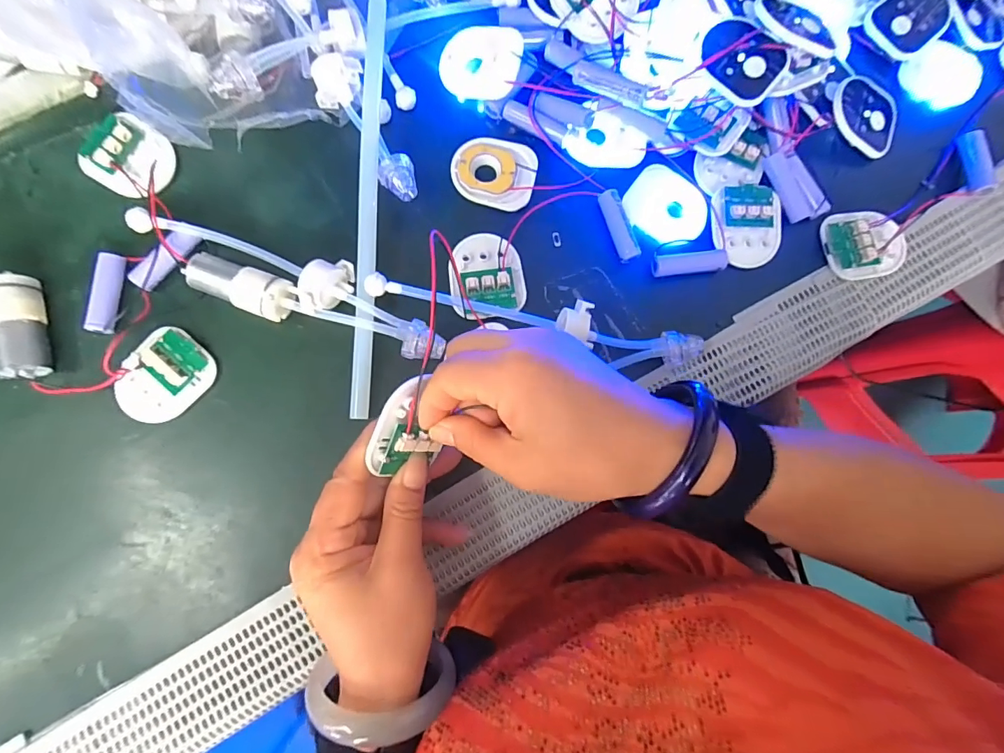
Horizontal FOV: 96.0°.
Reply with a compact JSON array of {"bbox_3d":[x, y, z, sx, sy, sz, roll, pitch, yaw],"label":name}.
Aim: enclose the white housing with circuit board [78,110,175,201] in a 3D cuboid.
[{"bbox_3d":[-0.248,-0.145,0.302,0.057,0.014,0.049,36,83,3],"label":"white housing with circuit board"}]

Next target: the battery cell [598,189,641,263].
[{"bbox_3d":[0.081,-0.104,0.312,0.014,0.010,0.050,-18,83,-4],"label":"battery cell"}]

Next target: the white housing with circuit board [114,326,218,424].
[{"bbox_3d":[-0.213,0.001,0.283,0.045,0.012,0.058,42,83,3],"label":"white housing with circuit board"}]

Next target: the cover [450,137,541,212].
[{"bbox_3d":[-0.006,-0.142,0.315,0.058,0.007,0.048,12,82,-1],"label":"cover"}]

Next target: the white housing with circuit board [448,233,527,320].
[{"bbox_3d":[-0.010,-0.068,0.302,0.049,0.015,0.059,-11,83,-4],"label":"white housing with circuit board"}]

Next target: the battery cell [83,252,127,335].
[{"bbox_3d":[-0.253,-0.053,0.289,0.014,0.012,0.051,5,82,-2],"label":"battery cell"}]

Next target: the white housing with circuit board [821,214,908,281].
[{"bbox_3d":[0.259,-0.094,0.320,0.060,0.012,0.049,-7,83,-3],"label":"white housing with circuit board"}]

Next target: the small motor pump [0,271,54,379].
[{"bbox_3d":[-0.295,-0.031,0.277,0.019,0.026,0.065,-14,83,-4],"label":"small motor pump"}]

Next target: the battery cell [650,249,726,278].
[{"bbox_3d":[0.129,-0.078,0.312,0.049,0.011,0.015,-6,83,-3],"label":"battery cell"}]

